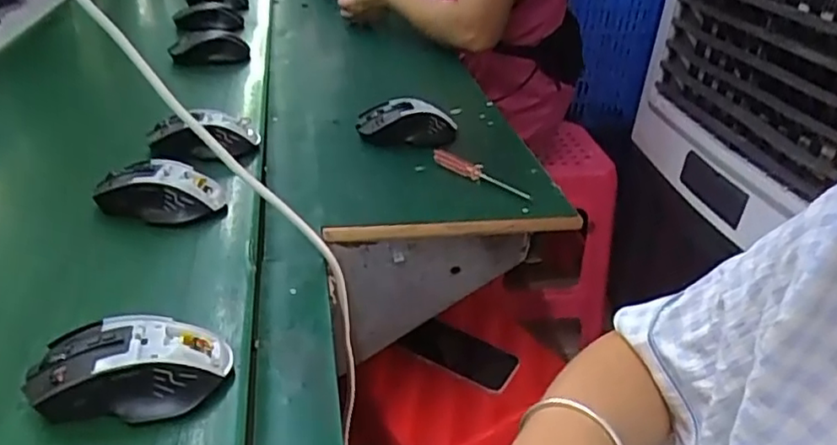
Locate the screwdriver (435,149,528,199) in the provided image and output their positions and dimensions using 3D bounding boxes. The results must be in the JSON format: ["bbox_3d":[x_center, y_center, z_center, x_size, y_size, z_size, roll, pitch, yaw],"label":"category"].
[{"bbox_3d":[0.067,-0.053,0.661,0.121,0.015,0.022,27,39,34],"label":"screwdriver"}]

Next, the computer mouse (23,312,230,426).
[{"bbox_3d":[-0.176,0.087,0.389,0.107,0.036,0.061,-2,32,-7],"label":"computer mouse"}]

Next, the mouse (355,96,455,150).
[{"bbox_3d":[-0.012,-0.110,0.719,0.113,0.044,0.059,0,31,-4],"label":"mouse"}]

